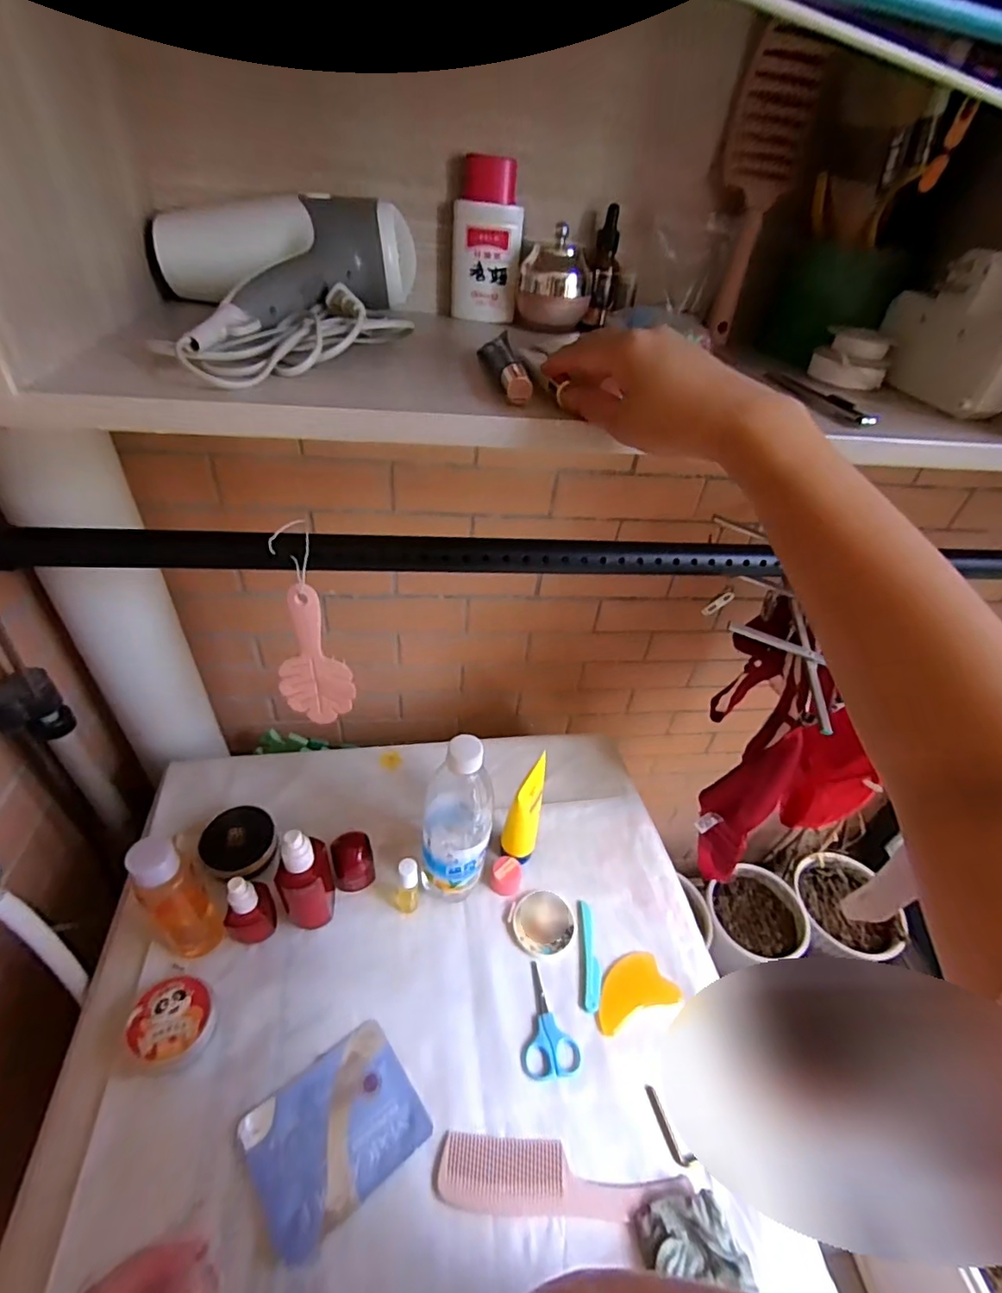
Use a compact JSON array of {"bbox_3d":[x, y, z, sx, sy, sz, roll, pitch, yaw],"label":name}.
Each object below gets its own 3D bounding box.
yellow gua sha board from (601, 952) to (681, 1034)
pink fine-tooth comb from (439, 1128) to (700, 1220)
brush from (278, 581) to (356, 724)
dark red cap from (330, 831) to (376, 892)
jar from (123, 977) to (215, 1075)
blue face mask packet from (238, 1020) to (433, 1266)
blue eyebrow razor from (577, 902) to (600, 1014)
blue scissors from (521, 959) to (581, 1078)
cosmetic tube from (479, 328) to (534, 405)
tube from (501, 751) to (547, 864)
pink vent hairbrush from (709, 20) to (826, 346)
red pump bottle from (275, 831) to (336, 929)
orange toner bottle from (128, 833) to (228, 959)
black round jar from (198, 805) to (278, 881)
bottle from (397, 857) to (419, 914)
[{"bbox_3d":[0.130,0.338,0.552,0.086,0.010,0.051,-12,45,-20],"label":"yellow gua sha board"},{"bbox_3d":[0.051,0.425,0.445,0.194,0.010,0.044,6,42,-1],"label":"pink fine-tooth comb"},{"bbox_3d":[-0.184,0.012,0.543,0.072,0.166,0.017,4,42,-4],"label":"brush"},{"bbox_3d":[-0.159,0.233,0.602,0.041,0.050,0.041,4,42,-3],"label":"dark red cap"},{"bbox_3d":[-0.286,0.329,0.488,0.062,0.043,0.062,4,42,-3],"label":"jar"},{"bbox_3d":[-0.134,0.394,0.456,0.124,0.011,0.102,-26,51,-32],"label":"blue face mask packet"},{"bbox_3d":[0.091,0.315,0.573,0.018,0.004,0.105,6,42,-1],"label":"blue eyebrow razor"},{"bbox_3d":[0.041,0.351,0.528,0.051,0.004,0.093,-2,42,-10],"label":"blue scissors"},{"bbox_3d":[0.003,-0.201,0.400,0.024,0.016,0.114,-3,43,-11],"label":"cosmetic tube"},{"bbox_3d":[0.026,0.184,0.606,0.037,0.147,0.055,10,42,4],"label":"tube"},{"bbox_3d":[0.221,-0.401,0.502,0.061,0.206,0.027,14,42,8],"label":"pink vent hairbrush"},{"bbox_3d":[-0.185,0.225,0.530,0.048,0.156,0.036,-14,46,-22],"label":"red pump bottle"},{"bbox_3d":[-0.290,0.229,0.499,0.041,0.162,0.044,4,42,-3],"label":"orange toner bottle"},{"bbox_3d":[-0.280,0.215,0.603,0.069,0.033,0.079,-7,43,-15],"label":"black round jar"},{"bbox_3d":[-0.096,0.248,0.570,0.021,0.089,0.020,-3,43,-11],"label":"bottle"}]

